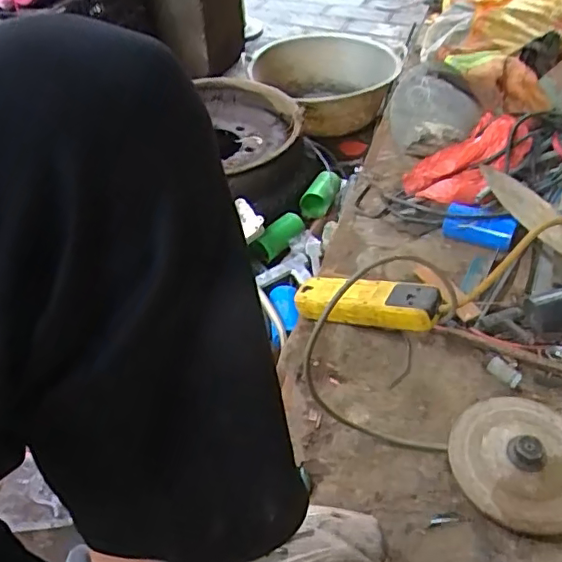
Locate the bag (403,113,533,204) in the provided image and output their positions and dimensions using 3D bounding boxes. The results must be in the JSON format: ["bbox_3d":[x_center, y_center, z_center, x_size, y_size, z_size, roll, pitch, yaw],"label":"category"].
[{"bbox_3d":[0.311,-0.193,0.911,0.220,0.046,0.115,-32,47,0],"label":"bag"}]

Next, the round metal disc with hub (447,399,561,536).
[{"bbox_3d":[0.251,0.175,0.571,0.150,0.039,0.141,-1,43,1],"label":"round metal disc with hub"}]

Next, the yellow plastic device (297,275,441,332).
[{"bbox_3d":[0.108,0.027,0.729,0.194,0.038,0.055,5,40,36],"label":"yellow plastic device"}]

